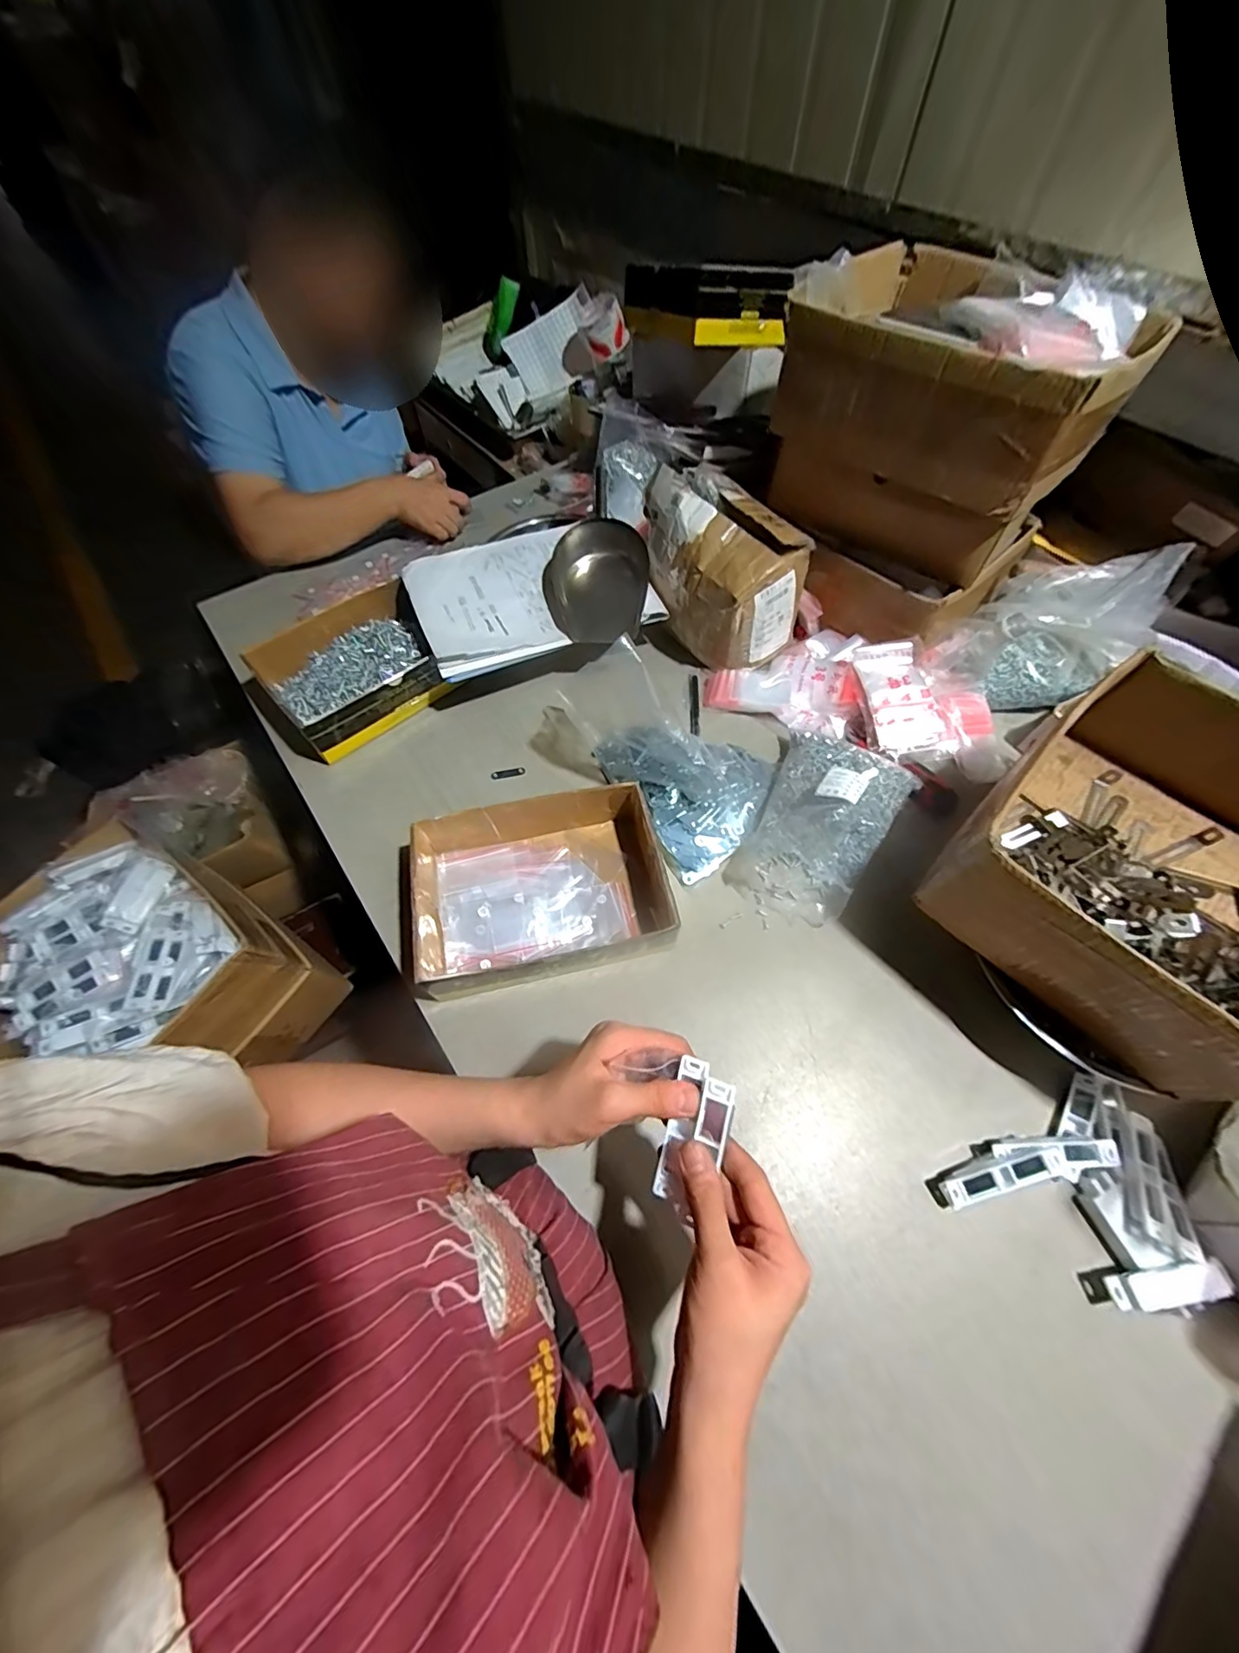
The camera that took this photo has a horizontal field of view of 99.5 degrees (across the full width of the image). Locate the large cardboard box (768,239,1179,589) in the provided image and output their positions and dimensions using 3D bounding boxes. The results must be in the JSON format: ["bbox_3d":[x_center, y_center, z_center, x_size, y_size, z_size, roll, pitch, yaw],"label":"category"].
[{"bbox_3d":[0.376,-0.480,0.628,0.315,0.233,0.256,40,68,21],"label":"large cardboard box"}]

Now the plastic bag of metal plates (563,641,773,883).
[{"bbox_3d":[0.051,-0.102,0.661,0.186,0.039,0.324,-35,66,-18],"label":"plastic bag of metal plates"}]

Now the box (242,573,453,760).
[{"bbox_3d":[-0.360,-0.206,0.716,0.242,0.075,0.176,-38,66,-19],"label":"box"}]

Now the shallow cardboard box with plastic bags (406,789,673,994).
[{"bbox_3d":[-0.083,0.065,0.559,0.250,0.070,0.181,-13,61,-6],"label":"shallow cardboard box with plastic bags"}]

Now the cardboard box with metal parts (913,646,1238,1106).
[{"bbox_3d":[0.468,0.033,0.451,0.305,0.117,0.246,-41,67,-20],"label":"cardboard box with metal parts"}]

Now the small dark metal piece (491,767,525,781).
[{"bbox_3d":[-0.144,-0.068,0.678,0.042,0.004,0.011,-14,61,-7],"label":"small dark metal piece"}]

